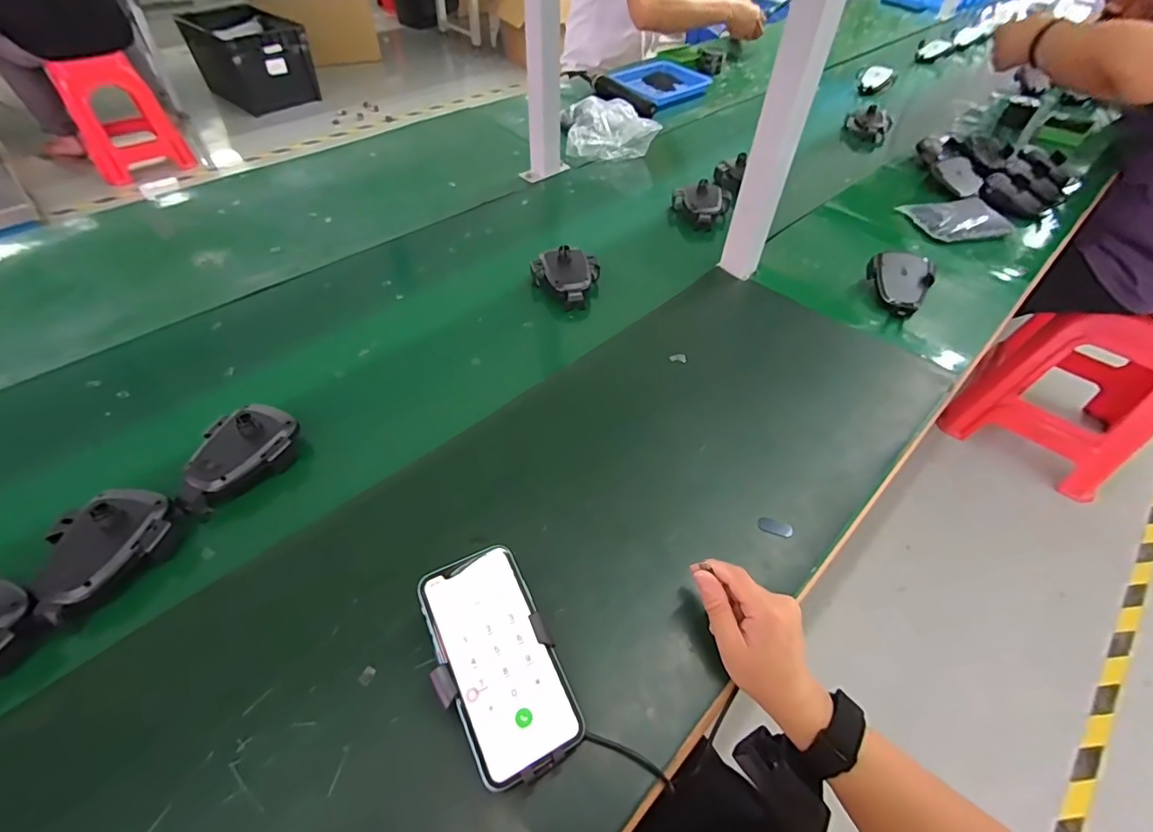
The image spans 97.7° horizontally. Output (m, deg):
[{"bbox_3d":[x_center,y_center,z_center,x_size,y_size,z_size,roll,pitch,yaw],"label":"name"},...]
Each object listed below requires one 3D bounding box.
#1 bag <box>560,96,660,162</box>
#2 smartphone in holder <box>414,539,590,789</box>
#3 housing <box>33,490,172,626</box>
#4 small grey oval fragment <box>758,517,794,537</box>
[{"bbox_3d":[0.062,-0.589,1.025,0.180,0.067,0.149,-6,52,-9],"label":"bag"},{"bbox_3d":[-0.061,0.184,0.377,0.086,0.046,0.153,-22,56,-21],"label":"smartphone in holder"},{"bbox_3d":[-0.408,0.107,0.429,0.077,0.033,0.102,32,56,20],"label":"housing"},{"bbox_3d":[0.194,0.108,0.491,0.032,0.005,0.016,20,52,12],"label":"small grey oval fragment"}]

